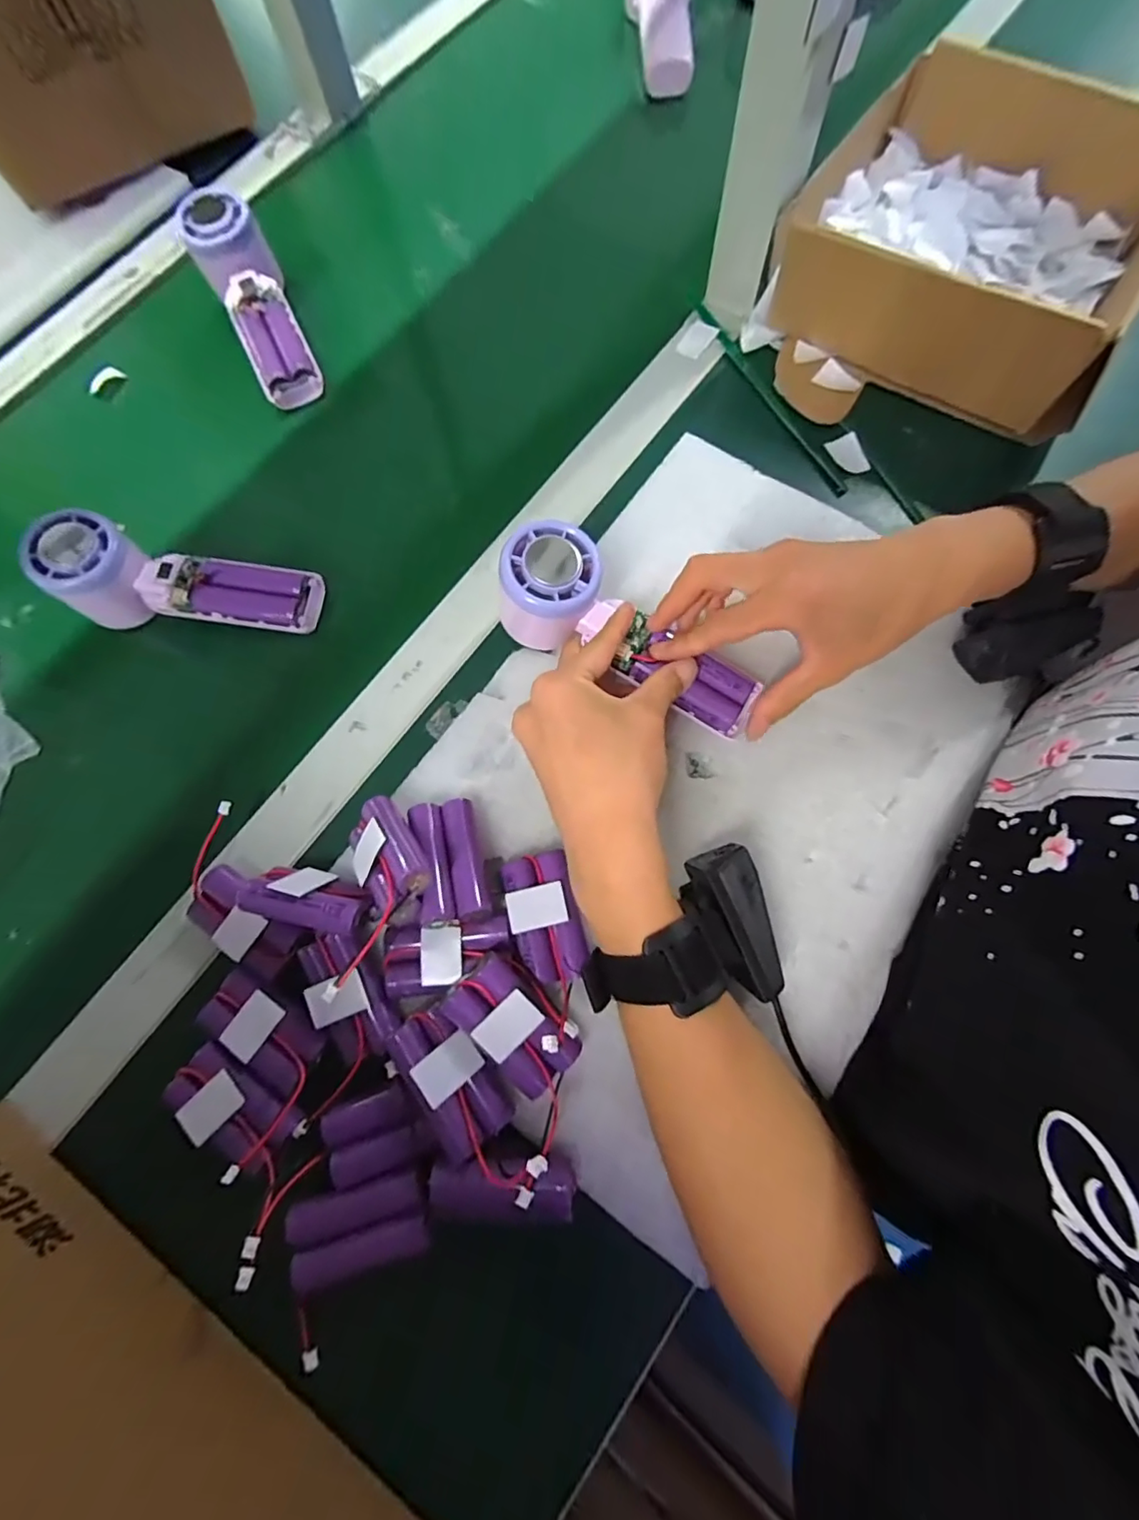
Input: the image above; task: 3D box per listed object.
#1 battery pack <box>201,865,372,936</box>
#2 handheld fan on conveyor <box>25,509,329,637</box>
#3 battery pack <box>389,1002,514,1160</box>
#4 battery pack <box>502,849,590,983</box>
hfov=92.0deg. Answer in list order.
[{"bbox_3d":[-0.138,0.072,0.291,0.069,0.030,0.027,10,76,4],"label":"battery pack"},{"bbox_3d":[-0.253,-0.114,0.368,0.169,0.051,0.055,7,75,-10],"label":"handheld fan on conveyor"},{"bbox_3d":[-0.059,0.156,0.270,0.033,0.019,0.066,-27,74,-34],"label":"battery pack"},{"bbox_3d":[-0.013,0.083,0.295,0.034,0.025,0.064,-15,76,-3],"label":"battery pack"}]

